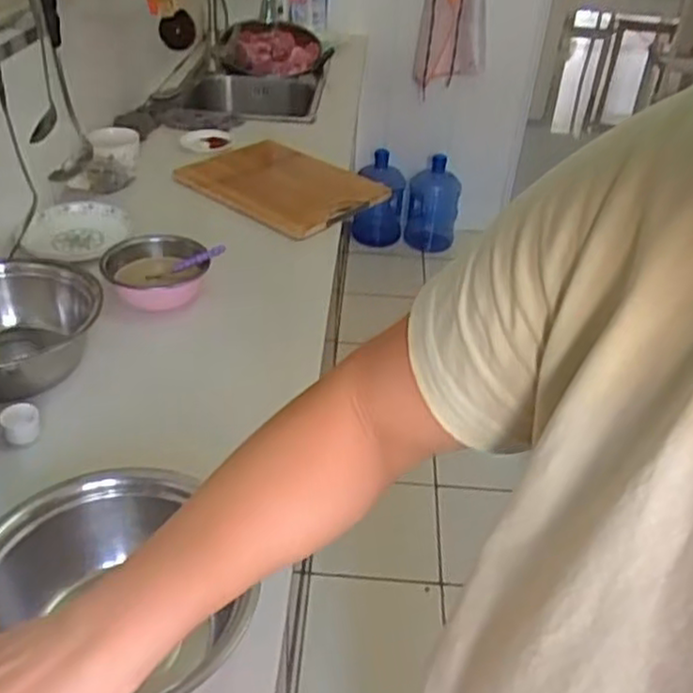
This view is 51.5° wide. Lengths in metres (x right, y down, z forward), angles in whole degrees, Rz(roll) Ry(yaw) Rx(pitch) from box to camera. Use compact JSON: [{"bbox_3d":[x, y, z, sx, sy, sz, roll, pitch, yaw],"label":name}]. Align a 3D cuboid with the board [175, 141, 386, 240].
[{"bbox_3d":[-0.148,-0.350,1.478,0.390,0.023,0.299,28,42,29],"label":"board"}]

